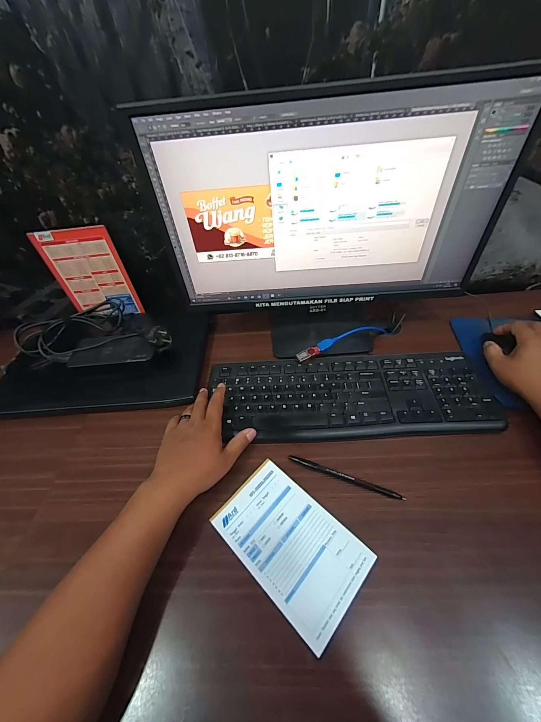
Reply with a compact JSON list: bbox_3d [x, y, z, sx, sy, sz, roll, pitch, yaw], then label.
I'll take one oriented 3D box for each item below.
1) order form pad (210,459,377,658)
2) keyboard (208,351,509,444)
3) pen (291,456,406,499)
[{"bbox_3d":[0.021,0.209,0.329,0.166,0.010,0.105,33,59,31],"label":"order form pad"},{"bbox_3d":[0.117,0.052,0.448,0.424,0.015,0.153,-2,48,5],"label":"keyboard"},{"bbox_3d":[0.096,0.151,0.368,0.149,0.004,0.008,14,51,19],"label":"pen"}]

